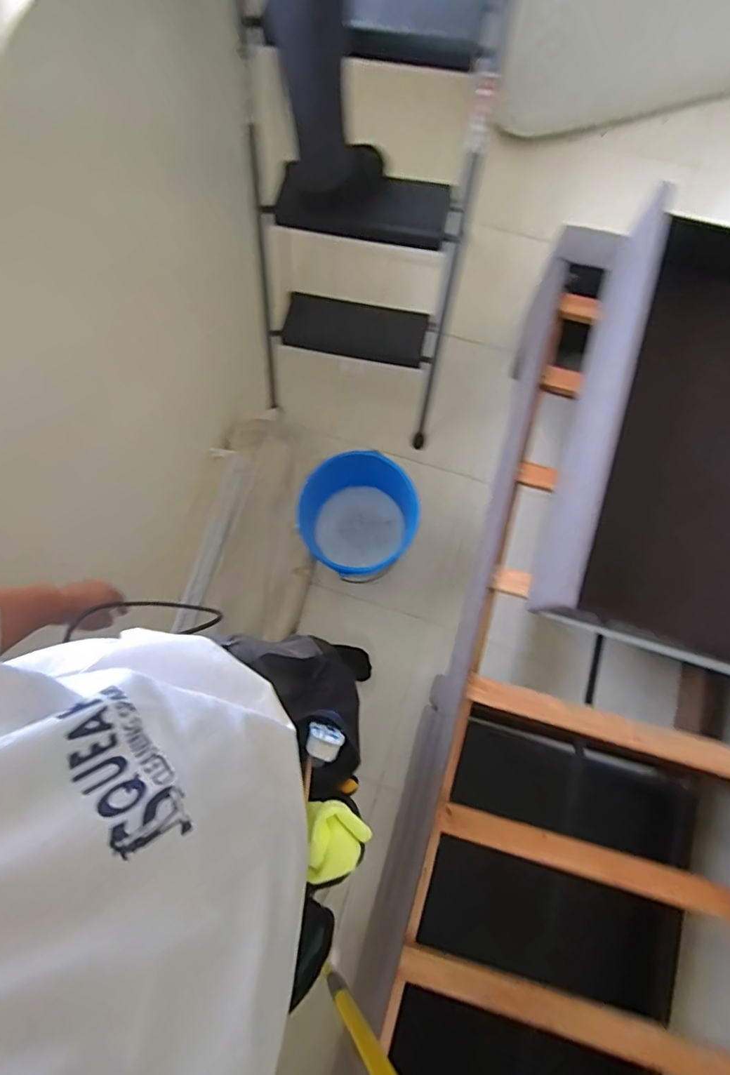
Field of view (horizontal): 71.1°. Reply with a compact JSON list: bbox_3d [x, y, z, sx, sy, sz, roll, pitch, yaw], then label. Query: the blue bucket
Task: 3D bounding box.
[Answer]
[{"bbox_3d":[-0.013,-0.039,1.151,0.239,0.198,0.243,0,79,0],"label":"blue bucket"}]

